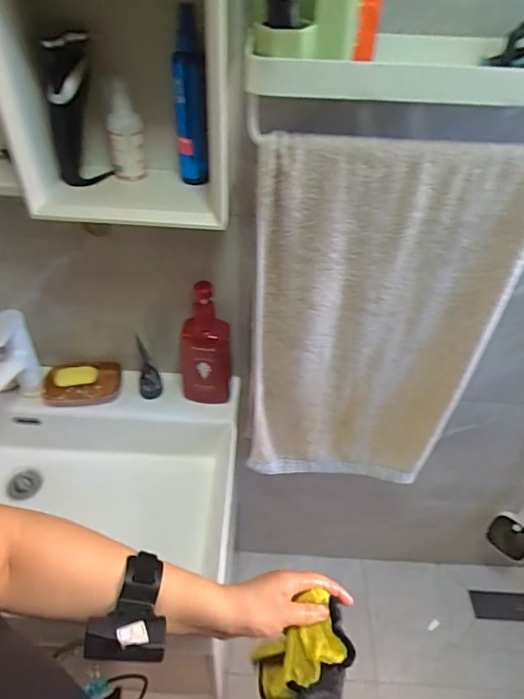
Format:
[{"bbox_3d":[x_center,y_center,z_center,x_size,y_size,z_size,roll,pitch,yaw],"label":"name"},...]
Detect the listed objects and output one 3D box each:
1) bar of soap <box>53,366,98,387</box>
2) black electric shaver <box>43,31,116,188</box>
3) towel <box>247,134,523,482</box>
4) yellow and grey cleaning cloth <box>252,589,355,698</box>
[{"bbox_3d":[-0.376,0.055,0.984,0.081,0.013,0.047,-3,44,-6],"label":"bar of soap"},{"bbox_3d":[-0.245,-0.306,0.631,0.066,0.170,0.049,-16,47,-20],"label":"black electric shaver"},{"bbox_3d":[0.167,0.000,0.784,0.360,0.643,0.043,3,43,-1],"label":"towel"},{"bbox_3d":[0.056,0.367,0.543,0.093,0.136,0.118,-21,48,-22],"label":"yellow and grey cleaning cloth"}]

